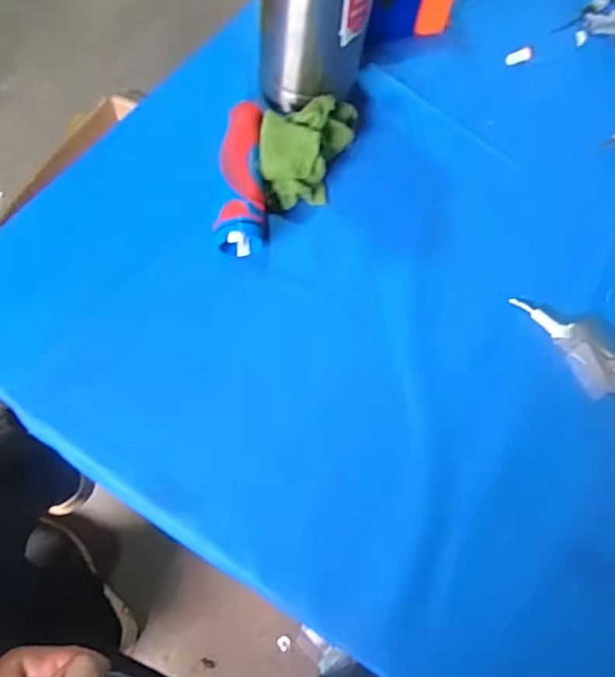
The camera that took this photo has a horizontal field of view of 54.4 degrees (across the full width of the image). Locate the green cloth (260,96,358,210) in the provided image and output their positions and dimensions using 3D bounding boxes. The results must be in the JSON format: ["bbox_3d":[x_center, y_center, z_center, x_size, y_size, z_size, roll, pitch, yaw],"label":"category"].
[{"bbox_3d":[0.000,-0.145,0.455,0.071,0.035,0.095,6,69,-4],"label":"green cloth"}]

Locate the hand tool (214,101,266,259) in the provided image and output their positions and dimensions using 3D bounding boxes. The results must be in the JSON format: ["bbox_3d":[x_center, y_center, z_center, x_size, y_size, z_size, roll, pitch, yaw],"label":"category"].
[{"bbox_3d":[-0.047,-0.119,0.441,0.032,0.037,0.120,-1,65,-1],"label":"hand tool"}]

